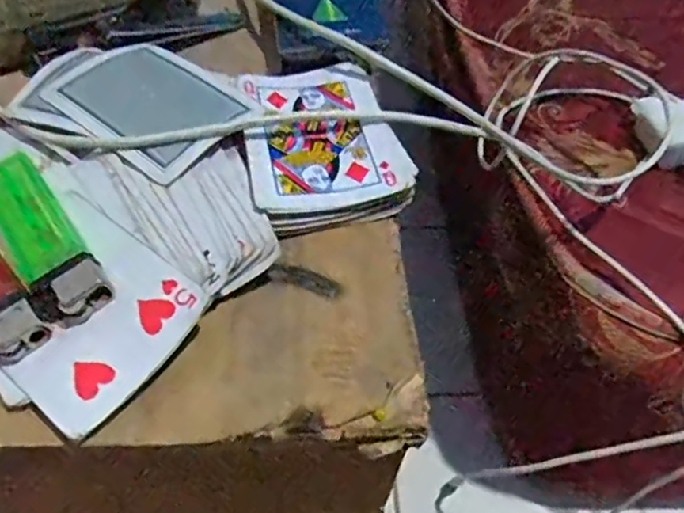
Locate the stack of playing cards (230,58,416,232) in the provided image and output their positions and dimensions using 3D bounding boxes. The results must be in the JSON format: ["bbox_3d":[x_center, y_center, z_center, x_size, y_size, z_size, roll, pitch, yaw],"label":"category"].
[{"bbox_3d":[-0.010,-0.052,0.272,0.063,0.008,0.098,-11,53,-11],"label":"stack of playing cards"}]

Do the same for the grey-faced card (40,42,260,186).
[{"bbox_3d":[-0.086,-0.070,0.277,0.087,0.005,0.060,33,59,22],"label":"grey-faced card"}]

